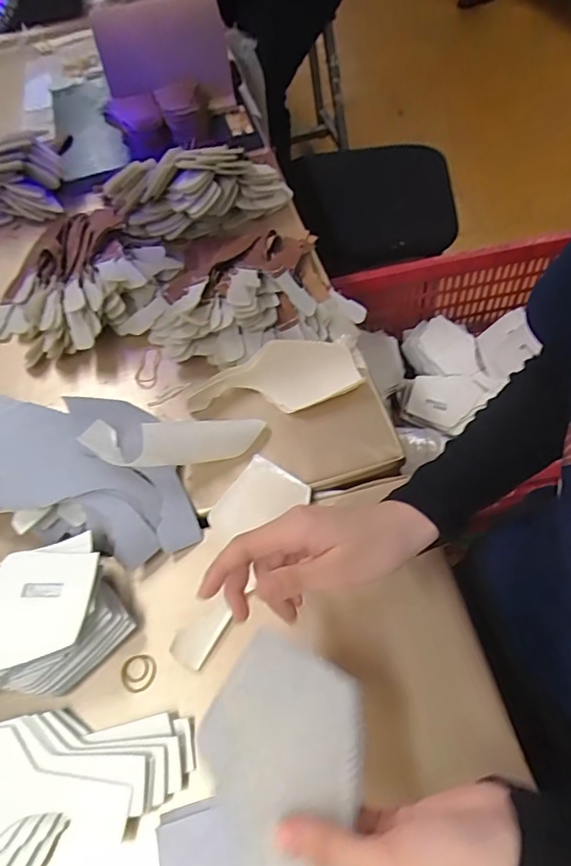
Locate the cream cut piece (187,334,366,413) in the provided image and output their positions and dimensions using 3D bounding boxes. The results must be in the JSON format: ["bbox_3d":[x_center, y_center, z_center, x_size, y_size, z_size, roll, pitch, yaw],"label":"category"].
[{"bbox_3d":[-0.005,-0.052,0.535,0.186,0.036,0.069,-21,57,-7],"label":"cream cut piece"}]

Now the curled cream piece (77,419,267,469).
[{"bbox_3d":[-0.101,0.005,0.498,0.164,0.030,0.046,-4,54,-19],"label":"curled cream piece"}]

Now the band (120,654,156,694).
[{"bbox_3d":[-0.117,0.190,0.422,0.028,0.004,0.028,-1,56,1],"label":"band"}]

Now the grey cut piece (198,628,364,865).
[{"bbox_3d":[-0.010,0.199,0.270,0.083,0.019,0.177,11,53,10],"label":"grey cut piece"}]

